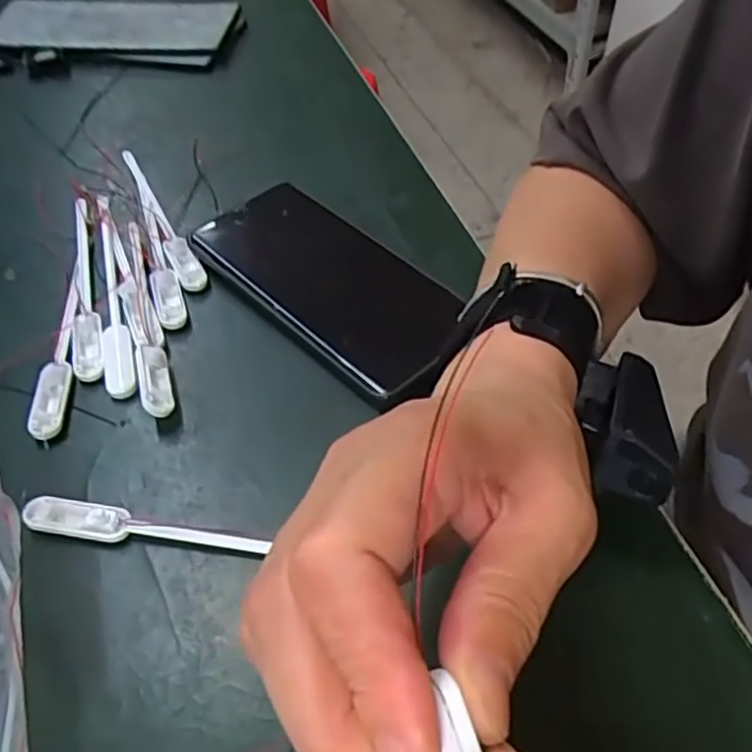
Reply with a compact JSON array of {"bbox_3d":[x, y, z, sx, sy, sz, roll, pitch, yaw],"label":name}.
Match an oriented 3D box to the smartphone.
[{"bbox_3d":[-0.026,-0.052,0.369,0.075,0.010,0.166,-36,57,-25],"label":"smartphone"}]

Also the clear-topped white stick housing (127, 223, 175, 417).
[{"bbox_3d":[-0.119,-0.036,0.360,0.013,0.010,0.143,-14,51,-10],"label":"clear-topped white stick housing"}]

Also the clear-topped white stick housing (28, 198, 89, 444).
[{"bbox_3d":[-0.167,-0.038,0.374,0.016,0.009,0.172,-9,50,-6],"label":"clear-topped white stick housing"}]

